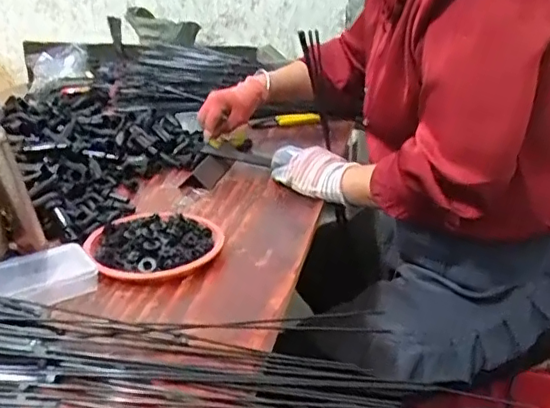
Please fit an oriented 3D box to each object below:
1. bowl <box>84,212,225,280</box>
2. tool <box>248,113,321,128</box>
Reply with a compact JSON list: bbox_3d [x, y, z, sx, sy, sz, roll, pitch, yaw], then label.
[{"bbox_3d":[-0.139,0.045,0.690,0.153,0.025,0.148,-1,23,0],"label":"bowl"},{"bbox_3d":[0.022,-0.163,1.133,0.164,0.024,0.022,0,17,39],"label":"tool"}]

